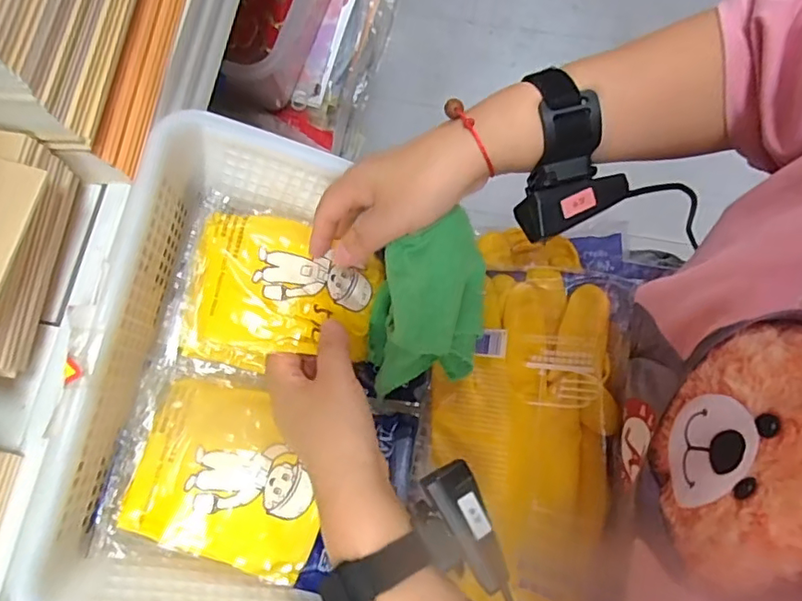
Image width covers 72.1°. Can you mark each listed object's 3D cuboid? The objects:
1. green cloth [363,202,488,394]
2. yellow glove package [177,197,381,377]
[{"bbox_3d":[0.019,0.000,0.387,0.079,0.070,0.111,6,76,3],"label":"green cloth"},{"bbox_3d":[-0.087,-0.007,0.415,0.138,0.015,0.135,16,56,-13],"label":"yellow glove package"}]

